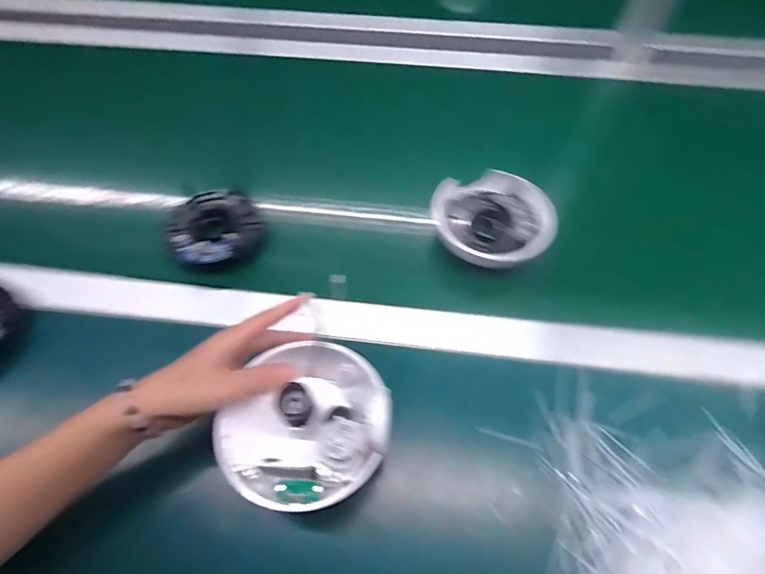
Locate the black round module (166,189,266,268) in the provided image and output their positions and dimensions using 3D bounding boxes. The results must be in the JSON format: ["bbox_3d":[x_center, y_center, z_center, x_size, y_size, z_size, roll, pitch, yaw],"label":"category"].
[{"bbox_3d":[-0.184,-0.065,0.478,0.094,0.036,0.098,-1,61,3],"label":"black round module"}]

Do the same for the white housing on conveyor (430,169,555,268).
[{"bbox_3d":[0.120,-0.071,0.463,0.109,0.034,0.118,-1,61,3],"label":"white housing on conveyor"}]

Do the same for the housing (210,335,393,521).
[{"bbox_3d":[-0.053,0.093,0.302,0.110,0.056,0.115,-1,61,3],"label":"housing"}]

